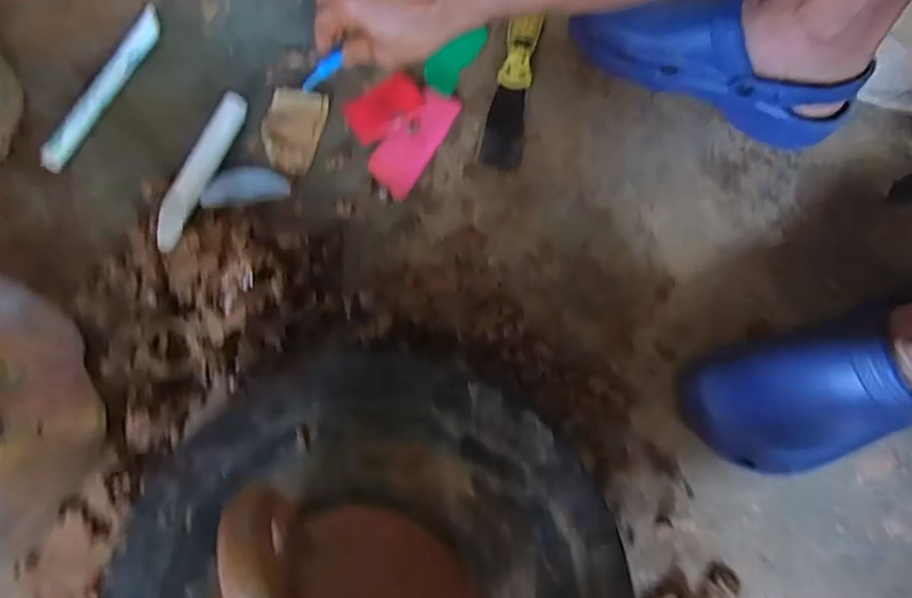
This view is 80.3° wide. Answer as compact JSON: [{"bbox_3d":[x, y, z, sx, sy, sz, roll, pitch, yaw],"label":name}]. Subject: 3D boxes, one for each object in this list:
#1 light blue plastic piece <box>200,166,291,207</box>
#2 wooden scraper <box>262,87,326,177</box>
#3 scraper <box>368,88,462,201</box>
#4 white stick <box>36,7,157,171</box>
[{"bbox_3d":[-0.192,-0.104,0.495,0.077,0.005,0.038,-11,80,-8],"label":"light blue plastic piece"},{"bbox_3d":[-0.156,-0.161,0.515,0.055,0.004,0.082,17,86,2],"label":"wooden scraper"},{"bbox_3d":[-0.041,-0.151,0.516,0.048,0.006,0.107,32,86,1],"label":"scraper"},{"bbox_3d":[-0.335,-0.203,0.517,0.026,0.014,0.187,26,79,4],"label":"white stick"}]

